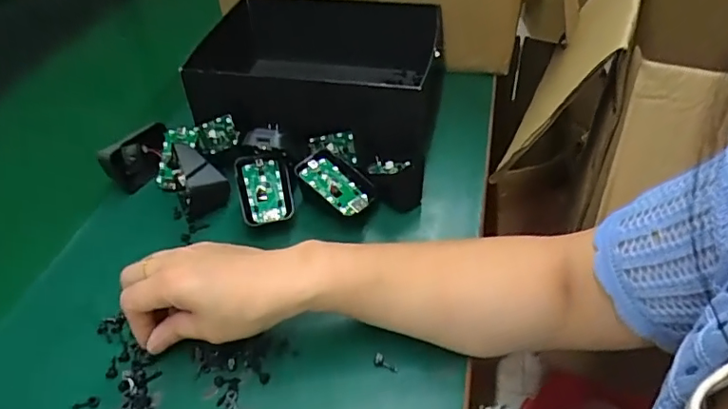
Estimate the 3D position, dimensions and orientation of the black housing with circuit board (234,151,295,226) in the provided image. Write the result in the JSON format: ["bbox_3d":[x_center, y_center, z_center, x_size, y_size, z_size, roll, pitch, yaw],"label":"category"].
[{"bbox_3d":[-0.086,-0.013,0.474,0.047,0.017,0.065,-11,64,-14],"label":"black housing with circuit board"}]

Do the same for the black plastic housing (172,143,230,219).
[{"bbox_3d":[-0.147,-0.025,0.488,0.042,0.042,0.053,-16,48,-15],"label":"black plastic housing"}]

